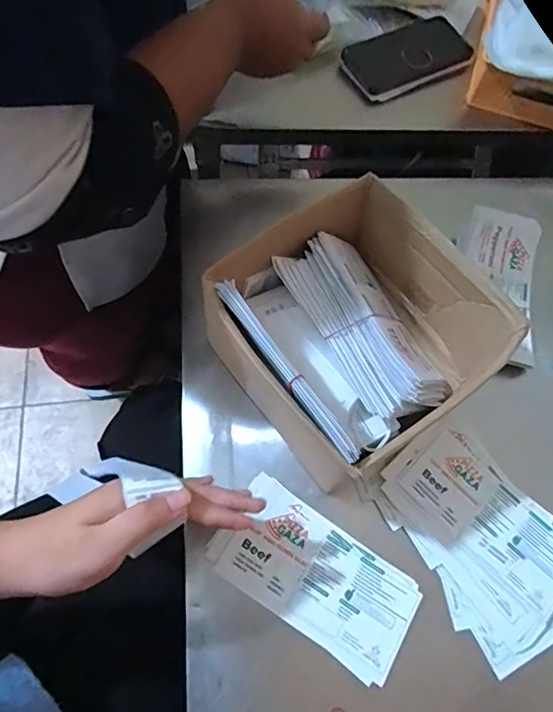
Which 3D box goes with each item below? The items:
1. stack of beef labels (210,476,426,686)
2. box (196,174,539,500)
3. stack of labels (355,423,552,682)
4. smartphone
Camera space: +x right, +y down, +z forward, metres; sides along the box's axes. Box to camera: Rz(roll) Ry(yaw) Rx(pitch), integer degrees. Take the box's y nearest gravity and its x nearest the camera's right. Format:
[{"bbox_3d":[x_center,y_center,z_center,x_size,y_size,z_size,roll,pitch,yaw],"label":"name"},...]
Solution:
[{"bbox_3d":[0.030,0.169,0.393,0.155,0.011,0.080,33,68,11],"label":"stack of beef labels"},{"bbox_3d":[0.065,-0.020,0.421,0.171,0.114,0.183,-35,72,-17],"label":"box"},{"bbox_3d":[0.165,0.144,0.413,0.113,0.007,0.173,-31,71,-16],"label":"stack of labels"},{"bbox_3d":[0.170,-0.383,0.651,0.165,0.012,0.083,-27,84,-10],"label":"smartphone"}]

